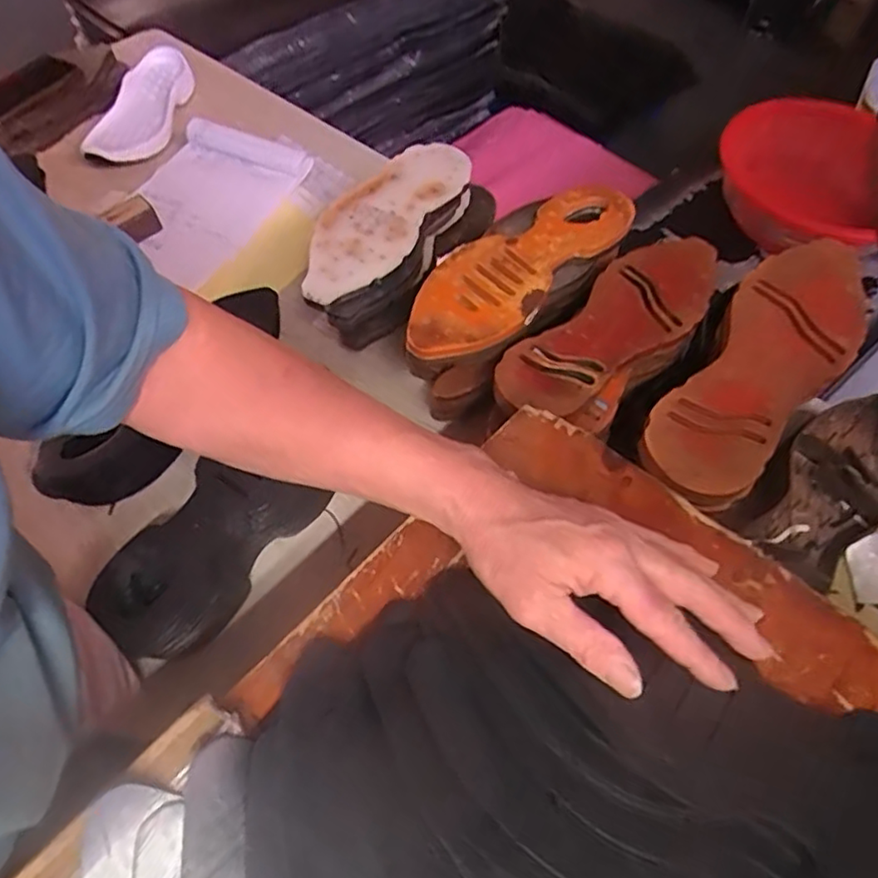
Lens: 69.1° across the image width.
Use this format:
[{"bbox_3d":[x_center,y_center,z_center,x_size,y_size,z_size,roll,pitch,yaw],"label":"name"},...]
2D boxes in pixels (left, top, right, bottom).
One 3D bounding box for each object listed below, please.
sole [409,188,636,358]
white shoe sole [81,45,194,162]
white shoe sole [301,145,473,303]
[{"bbox_3d":[0.079,-0.171,0.614,0.292,0.014,0.100,-39,66,-23],"label":"sole"},{"bbox_3d":[-0.437,-0.505,0.960,0.097,0.034,0.240,13,58,7],"label":"white shoe sole"},{"bbox_3d":[-0.061,-0.248,0.698,0.106,0.016,0.273,24,60,13],"label":"white shoe sole"}]

